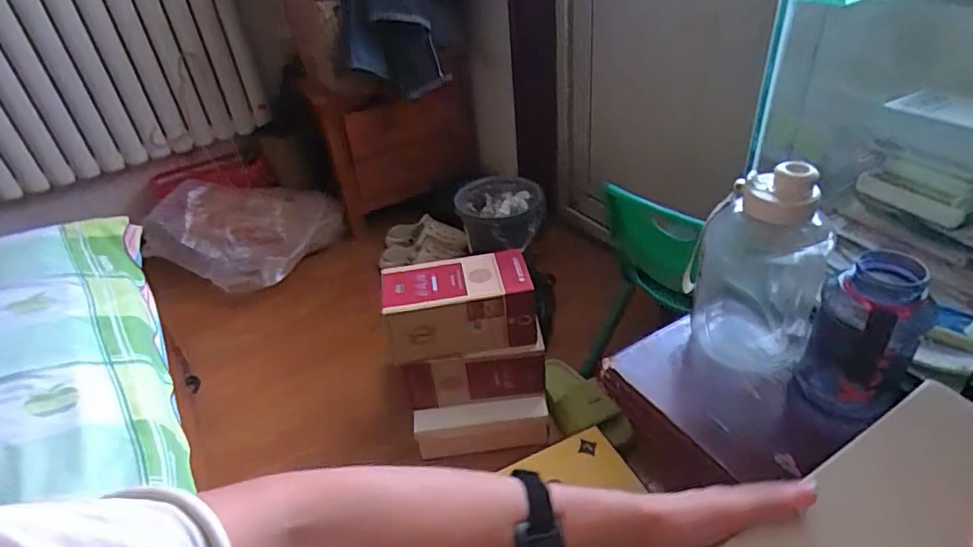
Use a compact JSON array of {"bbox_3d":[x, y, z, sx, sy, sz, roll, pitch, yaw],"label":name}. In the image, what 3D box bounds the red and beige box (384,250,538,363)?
[{"bbox_3d":[-0.053,0.061,1.101,0.282,0.143,0.138,-7,37,-1],"label":"red and beige box"}]

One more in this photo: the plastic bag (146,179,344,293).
[{"bbox_3d":[-0.733,-0.152,1.764,0.517,0.188,0.404,-7,37,-2],"label":"plastic bag"}]

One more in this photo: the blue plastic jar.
[{"bbox_3d":[0.366,0.068,0.550,0.085,0.165,0.085,-4,37,3],"label":"blue plastic jar"}]

